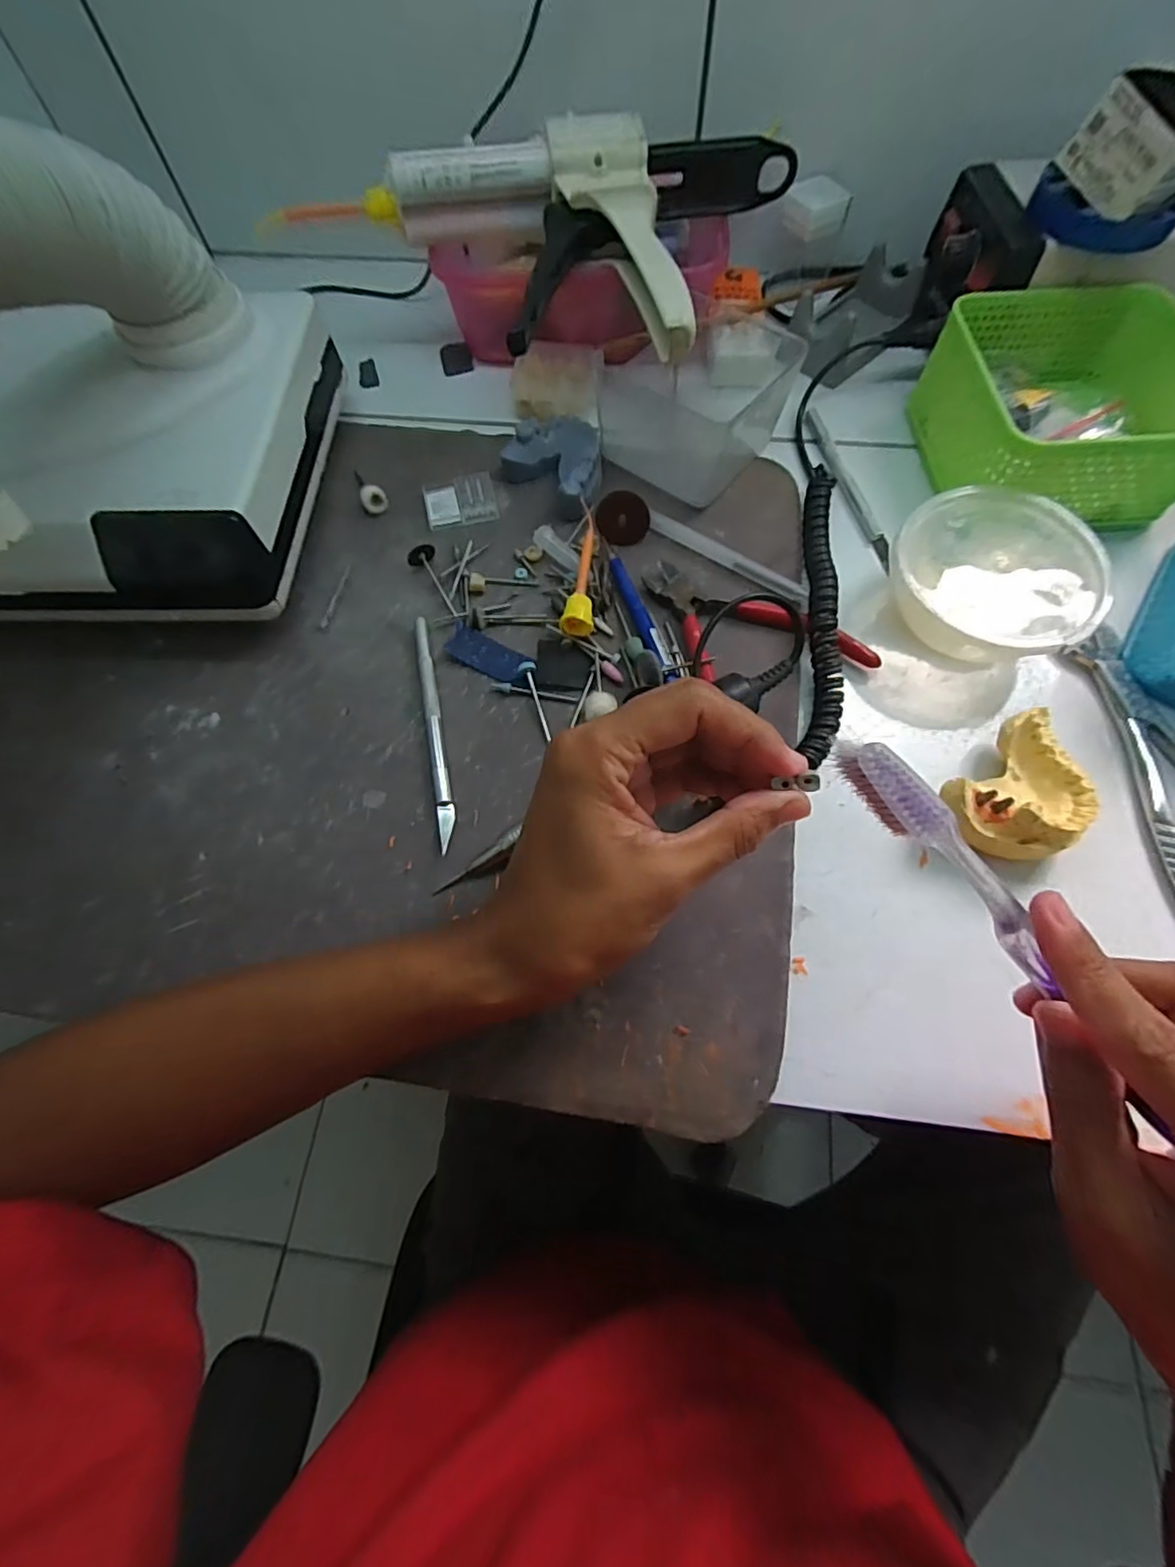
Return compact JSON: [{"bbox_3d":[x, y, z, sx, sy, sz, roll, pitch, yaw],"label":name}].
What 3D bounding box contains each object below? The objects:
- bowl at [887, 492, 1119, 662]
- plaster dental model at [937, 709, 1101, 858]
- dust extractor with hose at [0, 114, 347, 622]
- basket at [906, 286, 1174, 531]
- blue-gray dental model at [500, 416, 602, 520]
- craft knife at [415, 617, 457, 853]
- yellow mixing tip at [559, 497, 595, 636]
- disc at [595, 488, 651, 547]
[{"bbox_3d":[0.216,-0.111,0.323,0.100,0.039,0.098,0,68,1],"label":"bowl"},{"bbox_3d":[0.205,0.006,0.280,0.072,0.028,0.052,-40,72,-14],"label":"plaster dental model"},{"bbox_3d":[-0.225,-0.182,0.279,0.125,0.188,0.250,3,68,2],"label":"dust extractor with hose"},{"bbox_3d":[0.284,-0.225,0.353,0.133,0.059,0.132,-3,68,0],"label":"basket"},{"bbox_3d":[-0.014,-0.206,0.377,0.064,0.025,0.054,38,73,15],"label":"blue-gray dental model"},{"bbox_3d":[-0.081,-0.030,0.313,0.009,0.006,0.135,-11,68,-4],"label":"craft knife"},{"bbox_3d":[-0.003,-0.125,0.344,0.017,0.016,0.089,3,68,2],"label":"yellow mixing tip"},{"bbox_3d":[0.021,-0.156,0.349,0.030,0.030,0.004,-5,38,-2],"label":"disc"}]

